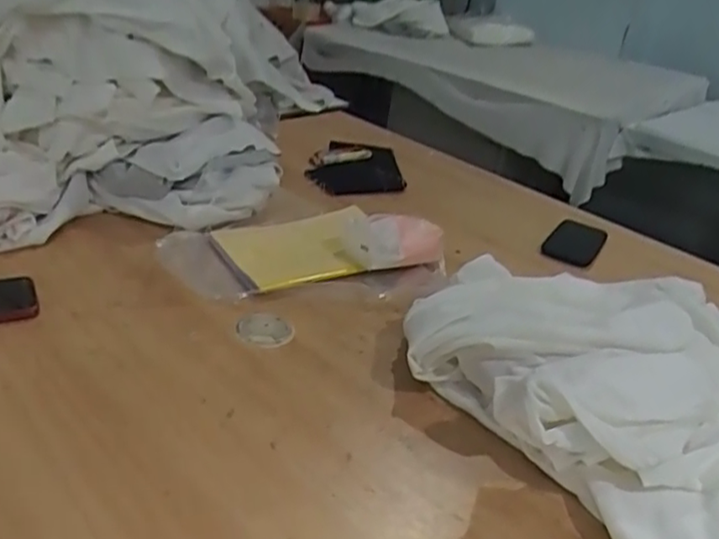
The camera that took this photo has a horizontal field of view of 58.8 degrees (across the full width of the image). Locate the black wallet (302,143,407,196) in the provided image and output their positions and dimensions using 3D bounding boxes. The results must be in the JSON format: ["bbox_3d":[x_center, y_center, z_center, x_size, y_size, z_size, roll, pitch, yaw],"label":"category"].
[{"bbox_3d":[-0.009,-0.184,1.150,0.172,0.045,0.165,0,30,-11],"label":"black wallet"}]

